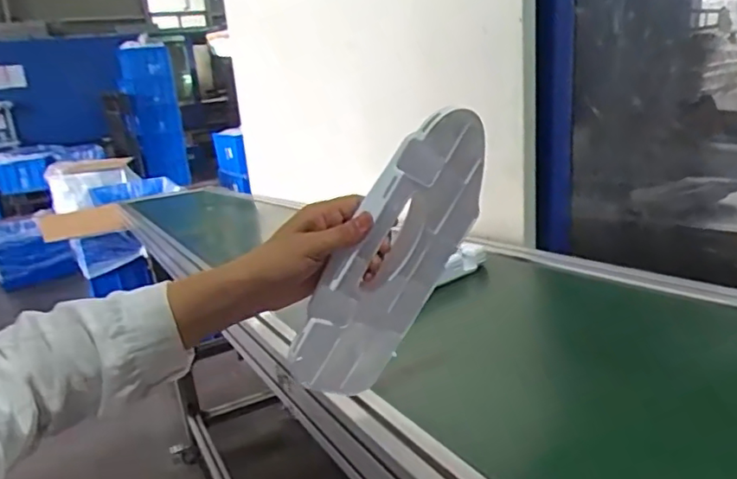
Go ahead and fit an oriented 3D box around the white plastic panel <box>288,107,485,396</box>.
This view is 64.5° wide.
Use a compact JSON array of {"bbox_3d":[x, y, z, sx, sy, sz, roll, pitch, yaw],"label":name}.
[{"bbox_3d":[0.027,0.019,0.515,0.128,0.265,0.015,25,8,-46],"label":"white plastic panel"}]

